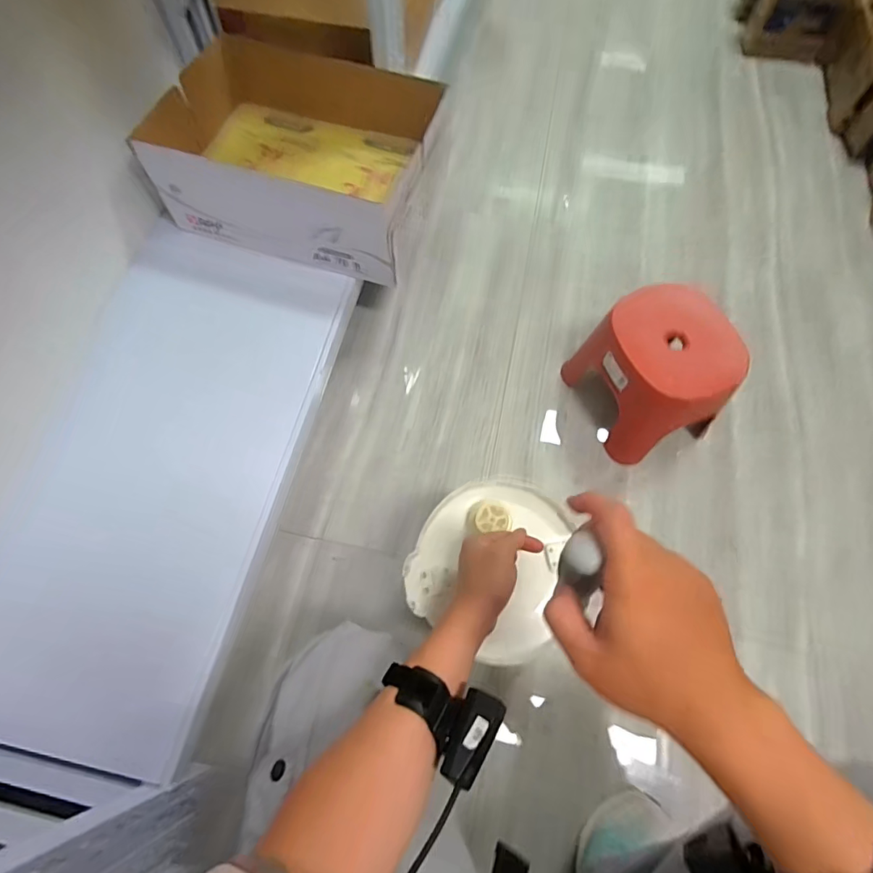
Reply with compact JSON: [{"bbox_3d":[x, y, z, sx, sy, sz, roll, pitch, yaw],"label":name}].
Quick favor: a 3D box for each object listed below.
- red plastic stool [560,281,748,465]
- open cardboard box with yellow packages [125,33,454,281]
[{"bbox_3d":[0.364,-0.105,0.830,0.169,0.212,0.218,-21,68,-10],"label":"red plastic stool"},{"bbox_3d":[-0.230,-0.505,0.878,0.446,0.148,0.353,16,66,6],"label":"open cardboard box with yellow packages"}]

